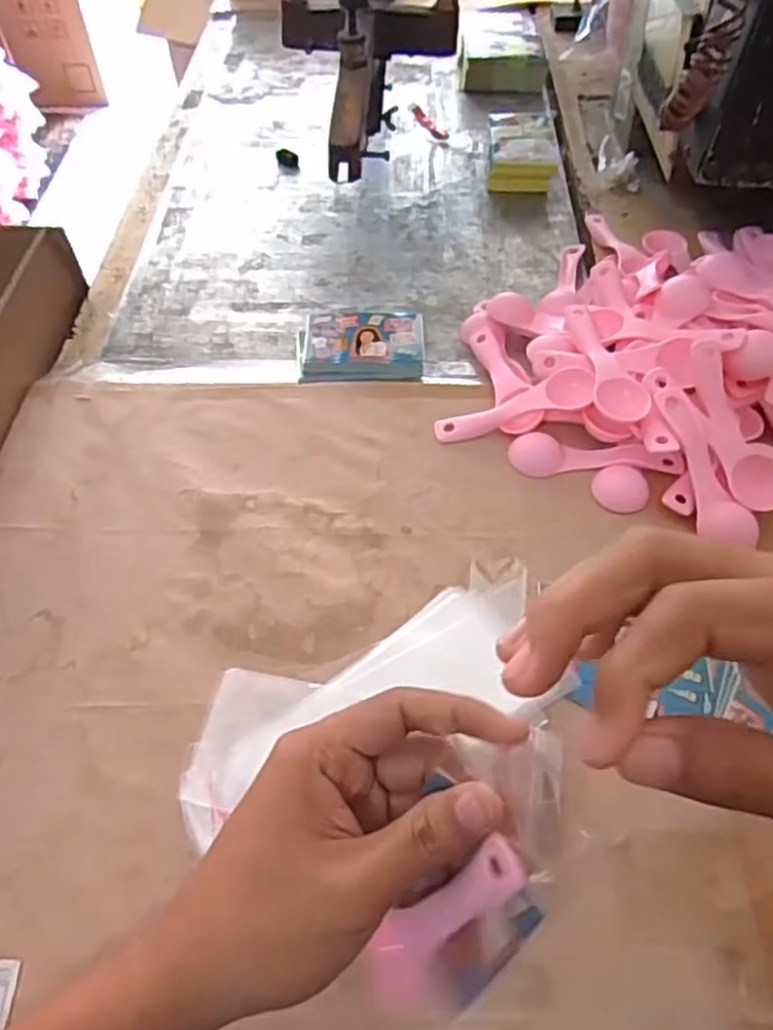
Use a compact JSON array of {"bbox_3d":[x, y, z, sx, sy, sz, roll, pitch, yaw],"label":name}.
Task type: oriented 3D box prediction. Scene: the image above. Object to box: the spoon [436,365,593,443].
[{"bbox_3d":[0.088,-0.073,0.474,0.109,0.011,0.029,-19,53,10],"label":"spoon"}]

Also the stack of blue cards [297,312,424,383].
[{"bbox_3d":[-0.020,-0.133,0.540,0.095,0.012,0.080,0,54,1],"label":"stack of blue cards"}]

